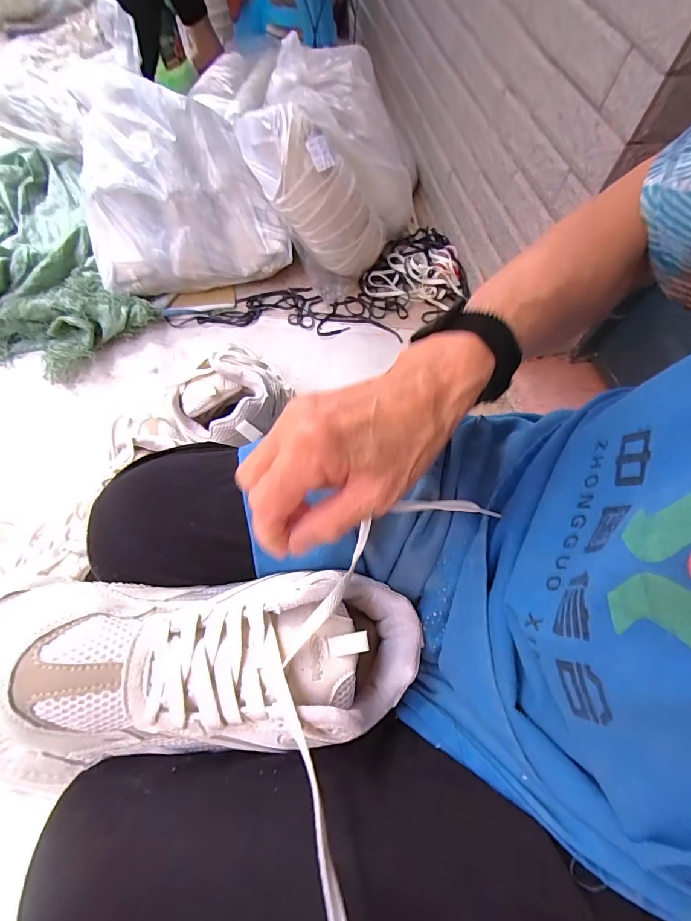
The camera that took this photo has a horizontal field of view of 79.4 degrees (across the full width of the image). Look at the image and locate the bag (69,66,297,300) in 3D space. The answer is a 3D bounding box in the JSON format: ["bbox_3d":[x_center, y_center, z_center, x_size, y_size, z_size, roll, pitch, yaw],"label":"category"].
[{"bbox_3d":[-0.355,-0.576,0.899,0.394,0.258,0.342,-13,65,-9],"label":"bag"}]

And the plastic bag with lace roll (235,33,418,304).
[{"bbox_3d":[-0.036,-0.615,0.905,0.320,0.292,0.332,36,67,14],"label":"plastic bag with lace roll"}]

